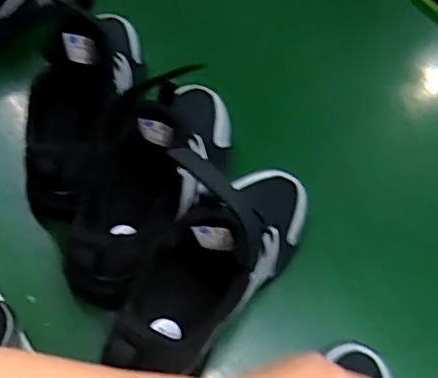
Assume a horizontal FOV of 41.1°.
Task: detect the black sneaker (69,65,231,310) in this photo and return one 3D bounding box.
[{"bbox_3d":[-0.050,-0.024,0.474,0.067,0.119,0.228,27,62,13],"label":"black sneaker"}]

